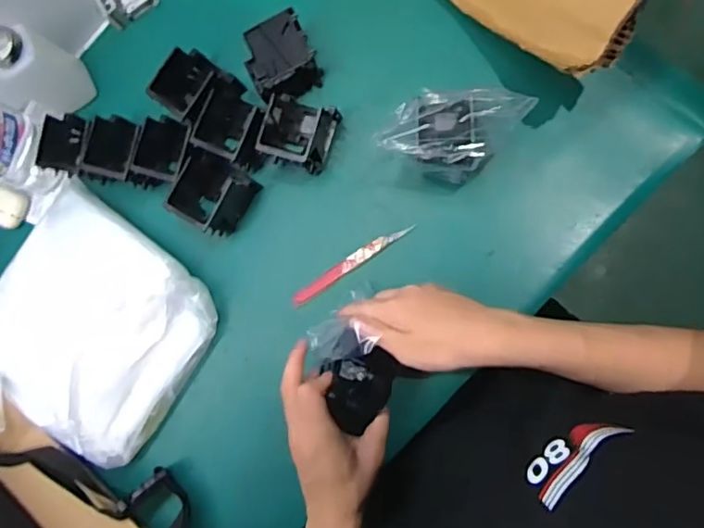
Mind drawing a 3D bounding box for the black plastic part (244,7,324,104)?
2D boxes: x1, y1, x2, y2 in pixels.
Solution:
[{"bbox_3d":[-0.072,-0.213,0.615,0.069,0.062,0.073,-28,82,6],"label":"black plastic part"}]

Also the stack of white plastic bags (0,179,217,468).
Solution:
[{"bbox_3d":[-0.288,0.065,0.620,0.241,0.078,0.227,33,91,10],"label":"stack of white plastic bags"}]

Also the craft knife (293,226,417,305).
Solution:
[{"bbox_3d":[-0.002,-0.001,0.606,0.145,0.006,0.015,-34,82,5],"label":"craft knife"}]

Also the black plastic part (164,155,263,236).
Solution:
[{"bbox_3d":[-0.145,-0.074,0.615,0.064,0.070,0.078,33,91,10],"label":"black plastic part"}]

